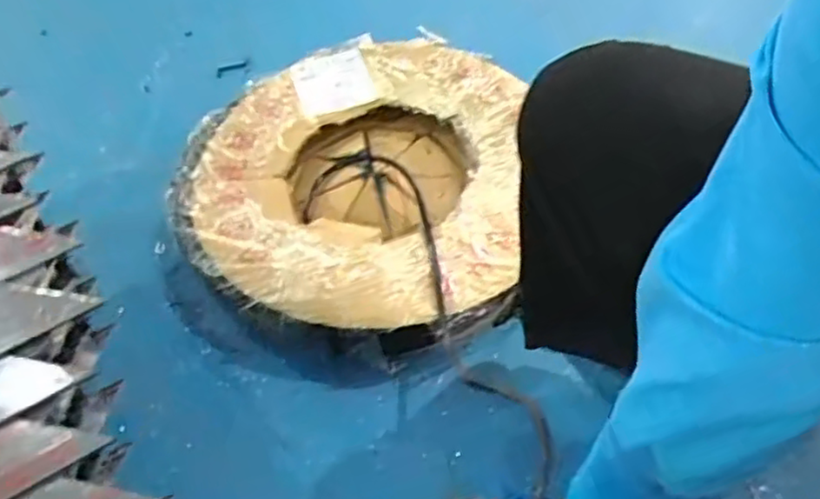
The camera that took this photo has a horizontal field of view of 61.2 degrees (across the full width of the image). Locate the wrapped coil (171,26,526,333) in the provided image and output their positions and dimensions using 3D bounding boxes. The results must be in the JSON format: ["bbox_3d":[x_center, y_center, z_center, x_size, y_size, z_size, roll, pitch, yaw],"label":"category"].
[{"bbox_3d":[-0.074,-0.086,0.902,0.412,0.085,0.446,0,54,1],"label":"wrapped coil"}]

